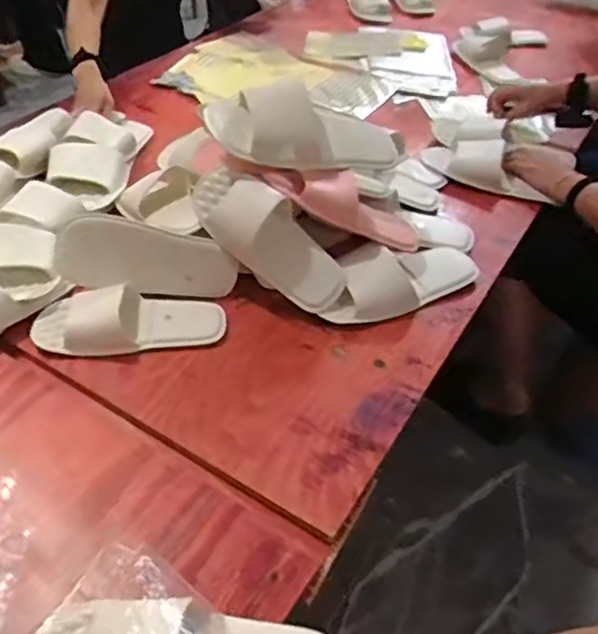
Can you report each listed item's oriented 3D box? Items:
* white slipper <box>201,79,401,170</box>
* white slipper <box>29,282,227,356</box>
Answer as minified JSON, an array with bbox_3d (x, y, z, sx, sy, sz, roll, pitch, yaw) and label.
[{"bbox_3d":[0.013,-0.263,0.876,0.274,0.093,0.098,6,41,-20],"label":"white slipper"},{"bbox_3d":[-0.218,-0.003,0.812,0.240,0.048,0.110,-7,44,-12],"label":"white slipper"}]

